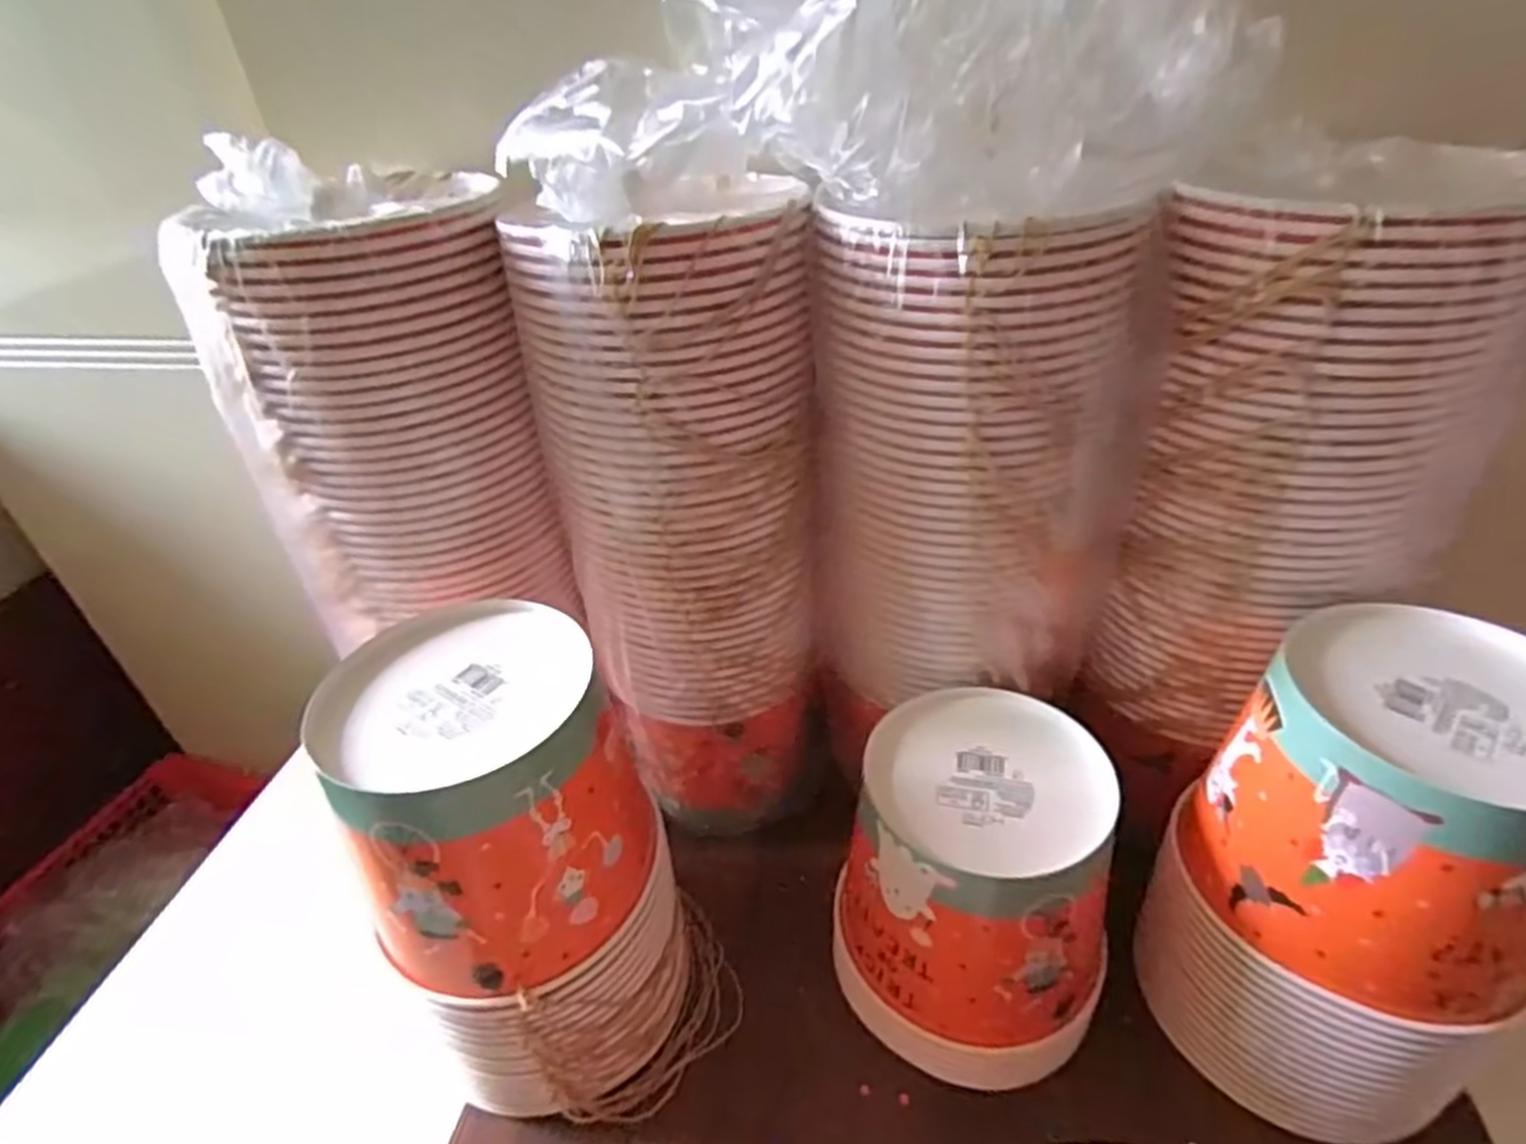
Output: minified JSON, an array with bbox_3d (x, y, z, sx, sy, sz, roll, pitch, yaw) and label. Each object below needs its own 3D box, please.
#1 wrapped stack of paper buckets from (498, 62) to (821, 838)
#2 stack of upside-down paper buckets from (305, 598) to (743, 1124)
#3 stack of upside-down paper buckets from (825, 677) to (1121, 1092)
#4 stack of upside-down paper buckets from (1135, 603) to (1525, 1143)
[{"bbox_3d":[-0.050,-0.037,0.500,0.139,0.443,0.138,-21,39,-21],"label":"wrapped stack of paper buckets"},{"bbox_3d":[-0.117,0.164,0.442,0.145,0.259,0.156,-24,40,-25],"label":"stack of upside-down paper buckets"},{"bbox_3d":[0.123,0.184,0.463,0.147,0.171,0.143,10,38,19],"label":"stack of upside-down paper buckets"},{"bbox_3d":[0.305,0.155,0.414,0.132,0.238,0.140,-32,44,-32],"label":"stack of upside-down paper buckets"}]

